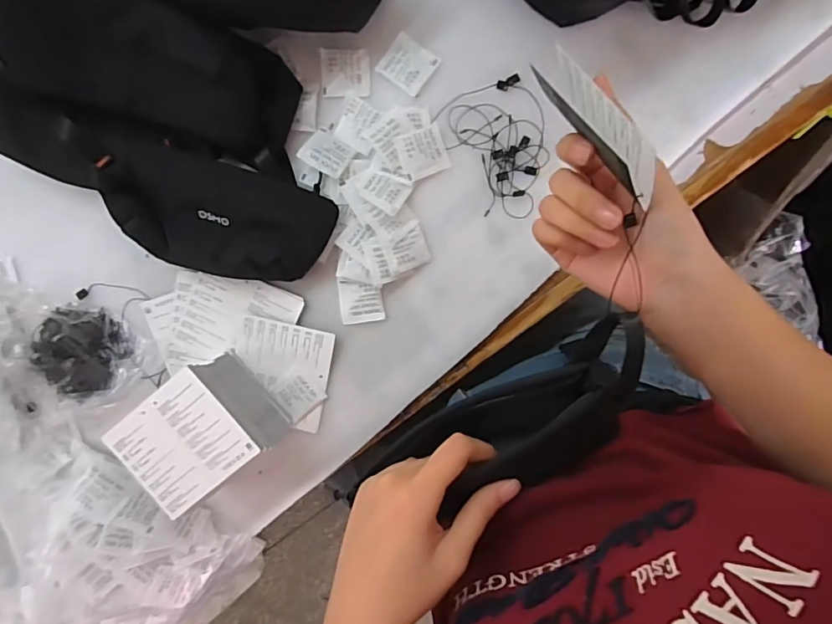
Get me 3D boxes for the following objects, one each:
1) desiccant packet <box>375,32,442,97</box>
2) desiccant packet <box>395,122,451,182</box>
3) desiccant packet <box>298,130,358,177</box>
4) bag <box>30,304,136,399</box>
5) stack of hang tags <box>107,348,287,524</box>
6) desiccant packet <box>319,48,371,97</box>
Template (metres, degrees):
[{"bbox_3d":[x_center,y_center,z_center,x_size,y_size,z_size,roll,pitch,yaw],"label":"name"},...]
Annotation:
[{"bbox_3d":[-0.006,-0.212,0.412,0.043,0.004,0.040,37,97,-5],"label":"desiccant packet"},{"bbox_3d":[0.007,-0.140,0.421,0.041,0.011,0.038,-21,97,3],"label":"desiccant packet"},{"bbox_3d":[-0.076,-0.138,0.415,0.039,0.006,0.036,28,67,-4],"label":"desiccant packet"},{"bbox_3d":[-0.311,0.038,0.437,0.082,0.043,0.083,25,97,-3],"label":"bag"},{"bbox_3d":[-0.184,0.102,0.421,0.107,0.072,0.096,-37,96,5],"label":"stack of hang tags"},{"bbox_3d":[-0.061,-0.209,0.420,0.042,0.004,0.040,-1,98,0],"label":"desiccant packet"}]

